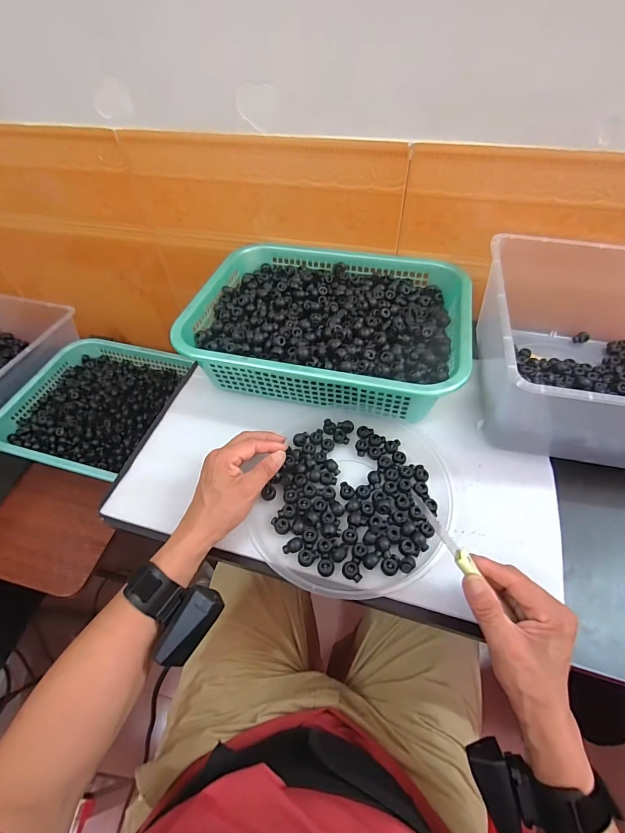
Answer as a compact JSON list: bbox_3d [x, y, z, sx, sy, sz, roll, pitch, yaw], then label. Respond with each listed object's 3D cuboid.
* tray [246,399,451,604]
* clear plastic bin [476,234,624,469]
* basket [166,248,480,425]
[{"bbox_3d":[0.050,0.088,0.450,0.216,0.028,0.232,-2,53,2],"label":"tray"},{"bbox_3d":[0.369,-0.084,0.496,0.286,0.150,0.301,9,54,10],"label":"clear plastic bin"},{"bbox_3d":[0.026,-0.142,0.569,0.380,0.079,0.293,11,54,11],"label":"basket"}]

